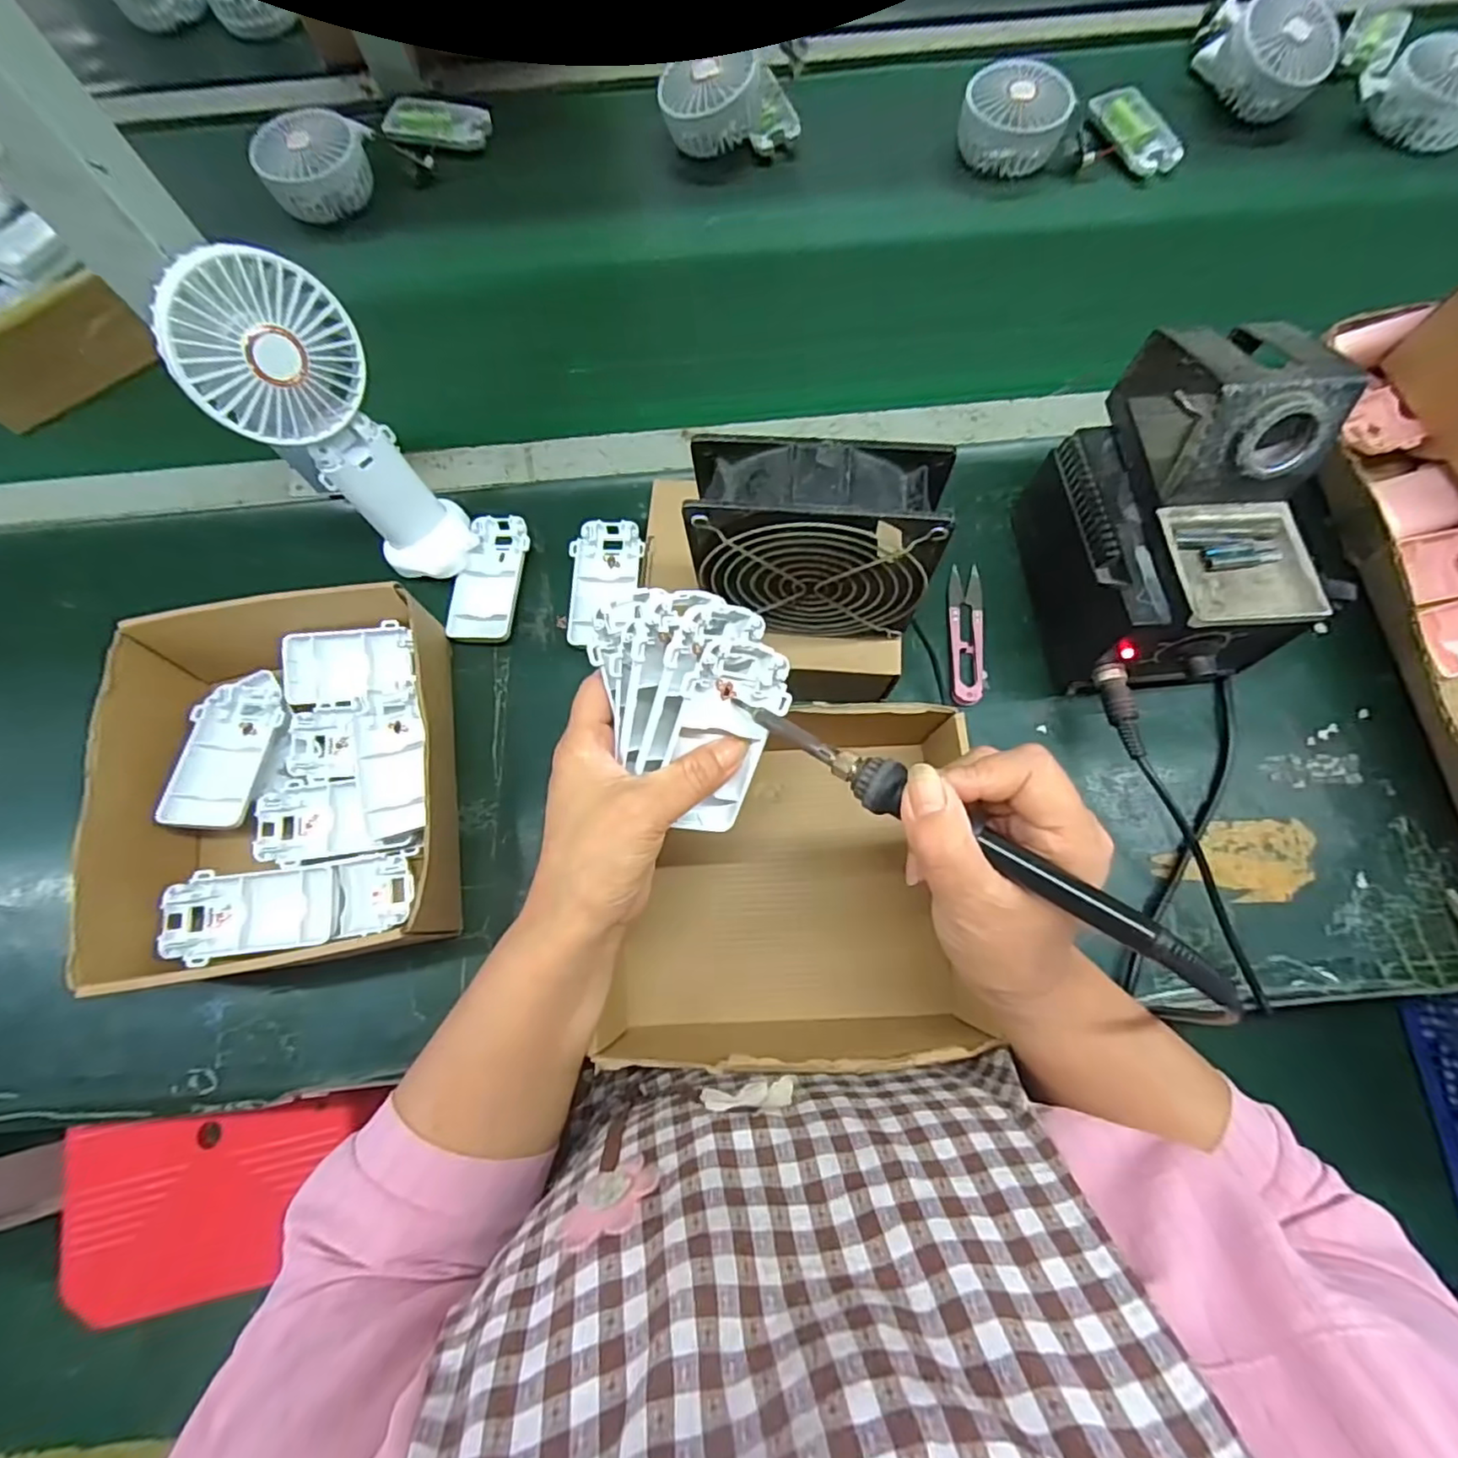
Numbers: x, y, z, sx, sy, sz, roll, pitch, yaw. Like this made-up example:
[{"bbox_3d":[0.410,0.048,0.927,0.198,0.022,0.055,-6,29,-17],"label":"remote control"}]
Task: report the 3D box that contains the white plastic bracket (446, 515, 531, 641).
[{"bbox_3d":[-0.168,-0.107,0.446,0.044,0.016,0.096,6,74,3],"label":"white plastic bracket"}]

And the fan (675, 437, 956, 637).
[{"bbox_3d":[0.042,-0.093,0.329,0.119,0.111,0.046,6,74,2],"label":"fan"}]

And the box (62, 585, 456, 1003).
[{"bbox_3d":[-0.266,0.017,0.390,0.188,0.068,0.238,-10,74,-2],"label":"box"}]

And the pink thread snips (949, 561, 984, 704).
[{"bbox_3d":[0.163,-0.065,0.432,0.023,0.012,0.103,5,74,2],"label":"pink thread snips"}]

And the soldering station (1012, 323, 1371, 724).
[{"bbox_3d":[0.253,-0.119,0.369,0.100,0.158,0.181,-3,74,0],"label":"soldering station"}]

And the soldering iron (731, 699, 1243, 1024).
[{"bbox_3d":[0.086,0.043,0.250,0.211,0.017,0.025,32,77,21],"label":"soldering iron"}]

